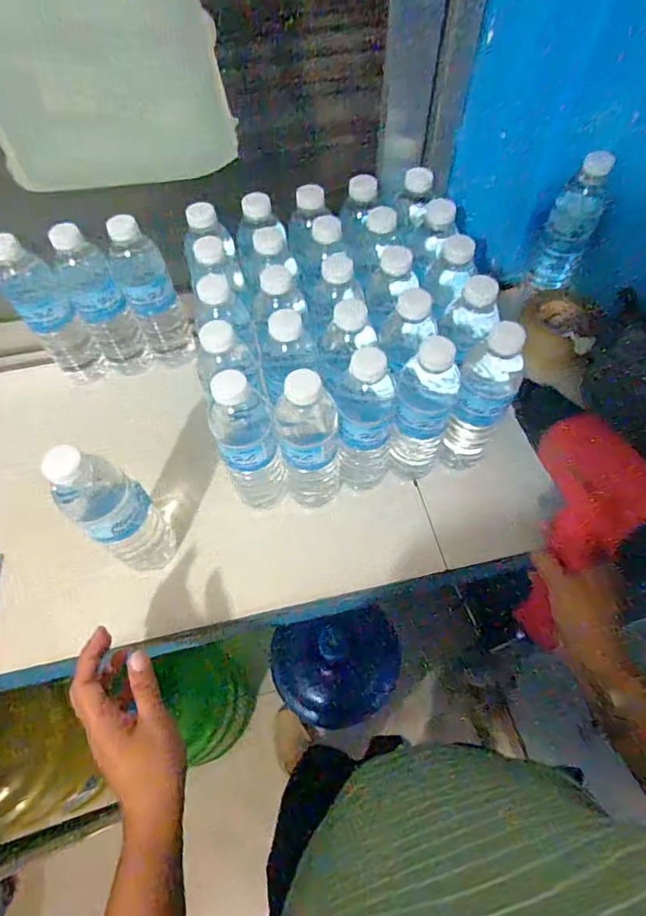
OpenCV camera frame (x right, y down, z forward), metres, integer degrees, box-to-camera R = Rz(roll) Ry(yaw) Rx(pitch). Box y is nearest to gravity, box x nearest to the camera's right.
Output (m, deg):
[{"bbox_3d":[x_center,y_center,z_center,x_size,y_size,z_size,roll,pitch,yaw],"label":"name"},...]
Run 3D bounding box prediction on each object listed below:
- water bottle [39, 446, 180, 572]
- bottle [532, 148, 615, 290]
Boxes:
[{"bbox_3d":[-0.196,0.054,0.458,0.051,0.209,0.060,35,67,18],"label":"water bottle"},{"bbox_3d":[0.317,-0.297,0.609,0.052,0.163,0.062,21,63,12],"label":"bottle"}]

